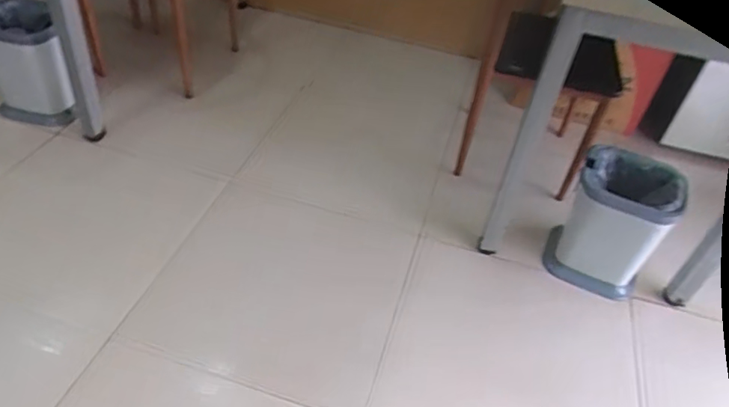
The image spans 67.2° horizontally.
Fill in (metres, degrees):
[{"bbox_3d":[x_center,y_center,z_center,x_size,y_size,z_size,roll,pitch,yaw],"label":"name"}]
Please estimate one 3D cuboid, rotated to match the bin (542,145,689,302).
[{"bbox_3d":[0.646,0.052,1.452,0.248,0.325,0.233,24,45,17],"label":"bin"}]

